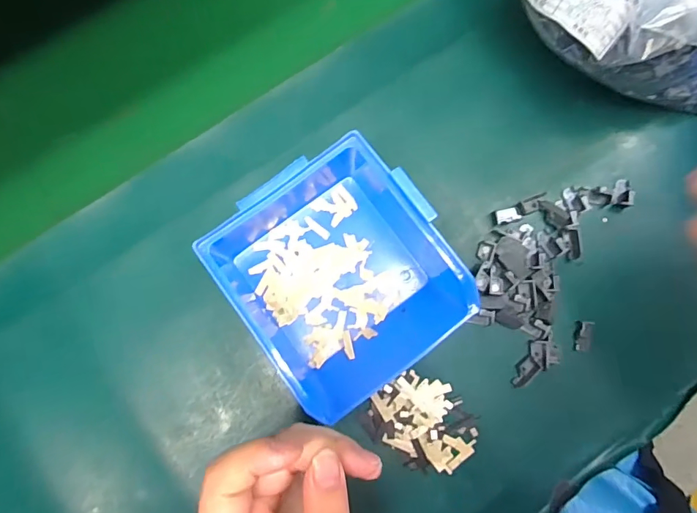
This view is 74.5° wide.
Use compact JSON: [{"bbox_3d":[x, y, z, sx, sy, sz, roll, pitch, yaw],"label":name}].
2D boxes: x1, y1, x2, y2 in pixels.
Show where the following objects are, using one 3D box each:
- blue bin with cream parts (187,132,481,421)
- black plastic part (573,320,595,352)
[{"bbox_3d":[-0.005,0.010,0.295,0.131,0.066,0.139,-36,83,-5],"label":"blue bin with cream parts"},{"bbox_3d":[0.163,0.056,0.319,0.011,0.009,0.021,7,81,1],"label":"black plastic part"}]

